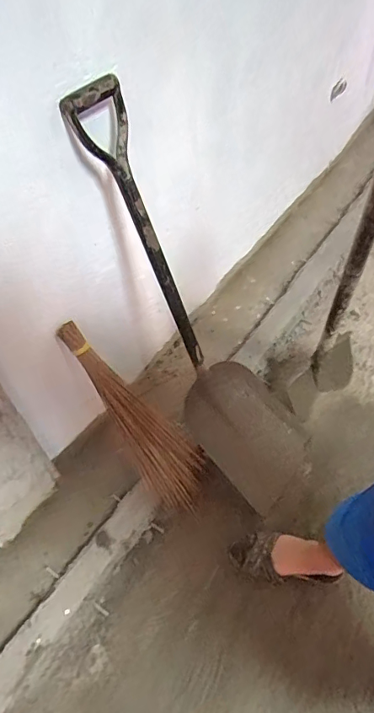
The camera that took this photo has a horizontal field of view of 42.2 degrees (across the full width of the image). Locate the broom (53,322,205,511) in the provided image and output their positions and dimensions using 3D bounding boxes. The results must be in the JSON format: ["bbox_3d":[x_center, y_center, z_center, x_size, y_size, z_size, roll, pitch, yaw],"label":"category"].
[{"bbox_3d":[-0.130,0.150,1.217,0.095,0.572,0.163,-4,37,46],"label":"broom"}]

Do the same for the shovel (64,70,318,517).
[{"bbox_3d":[0.044,-0.074,1.115,0.231,1.048,0.256,5,44,36],"label":"shovel"}]

